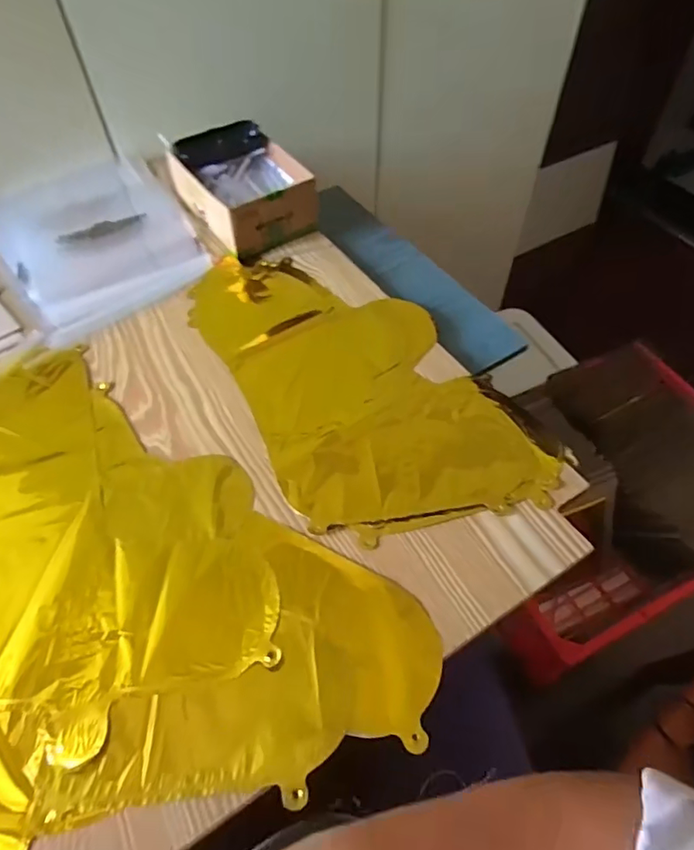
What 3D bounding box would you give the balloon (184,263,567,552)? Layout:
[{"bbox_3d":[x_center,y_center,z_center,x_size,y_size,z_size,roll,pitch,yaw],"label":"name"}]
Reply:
[{"bbox_3d":[0.005,-0.063,0.551,0.236,0.009,0.412,-24,56,-15],"label":"balloon"}]

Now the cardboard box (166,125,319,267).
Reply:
[{"bbox_3d":[-0.135,-0.310,0.697,0.136,0.067,0.198,-28,57,-17],"label":"cardboard box"}]

